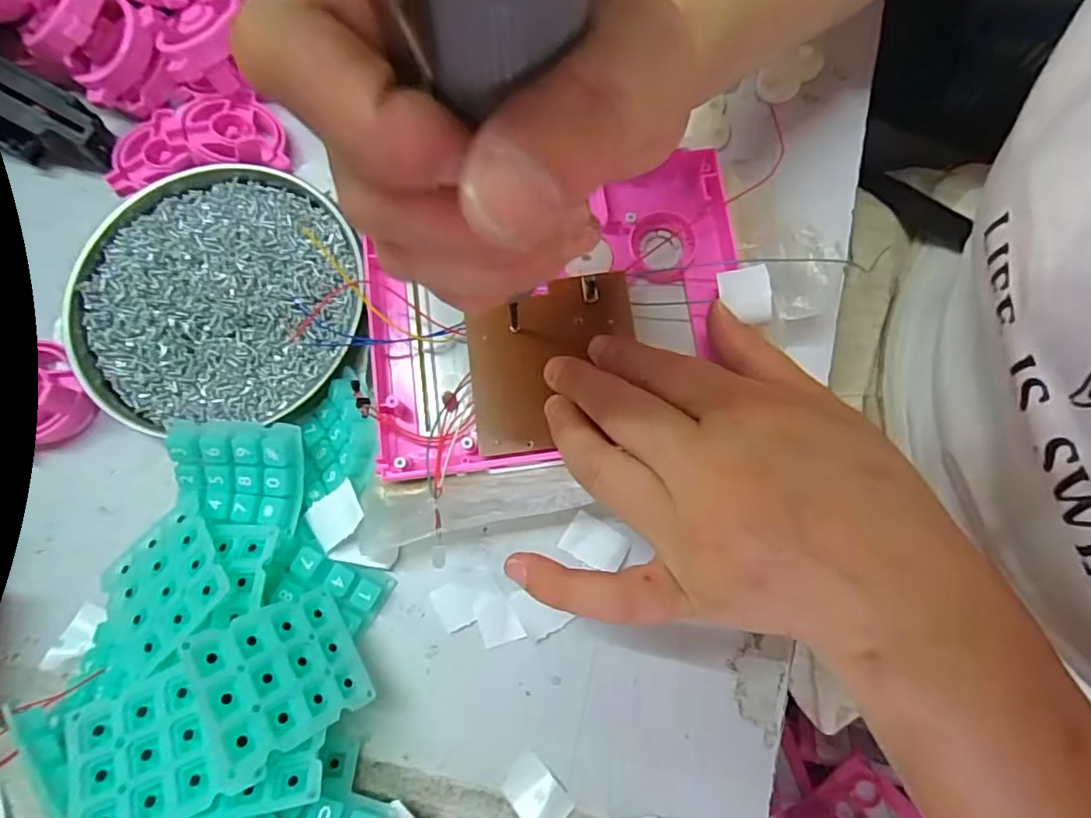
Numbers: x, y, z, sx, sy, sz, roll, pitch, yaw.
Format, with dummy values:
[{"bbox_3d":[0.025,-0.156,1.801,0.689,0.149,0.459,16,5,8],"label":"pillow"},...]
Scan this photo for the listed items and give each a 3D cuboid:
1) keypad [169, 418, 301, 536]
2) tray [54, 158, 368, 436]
[{"bbox_3d":[-0.133,0.028,0.249,0.055,0.008,0.044,3,96,1],"label":"keypad"},{"bbox_3d":[-0.160,-0.055,0.284,0.129,0.024,0.127,-3,77,-2],"label":"tray"}]

